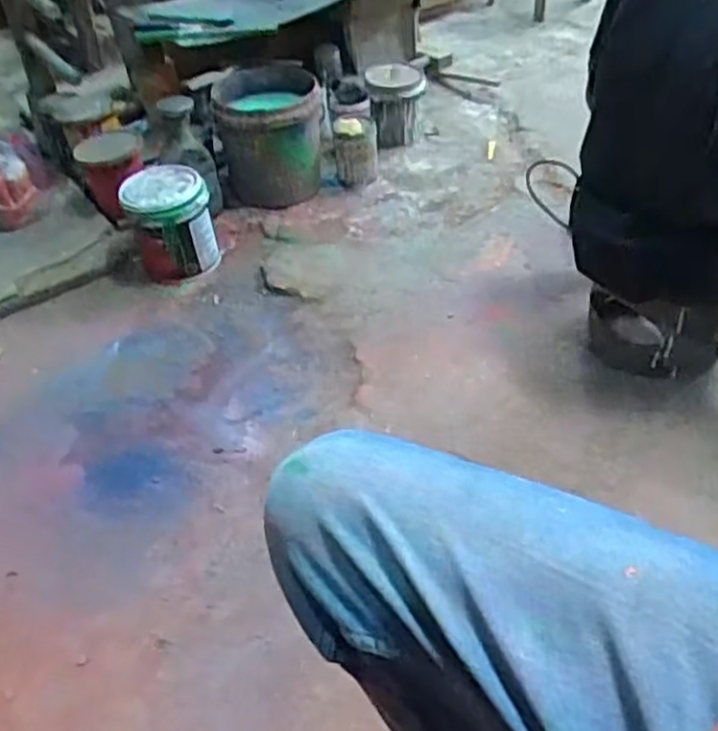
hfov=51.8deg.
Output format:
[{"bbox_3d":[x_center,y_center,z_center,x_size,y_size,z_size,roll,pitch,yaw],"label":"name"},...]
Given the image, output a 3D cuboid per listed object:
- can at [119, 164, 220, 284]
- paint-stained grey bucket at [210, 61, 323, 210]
[{"bbox_3d":[-0.422,-0.330,1.664,0.182,0.209,0.205,-14,43,-9],"label":"can"},{"bbox_3d":[-0.215,-0.576,1.861,0.257,0.273,0.257,-3,42,3],"label":"paint-stained grey bucket"}]

